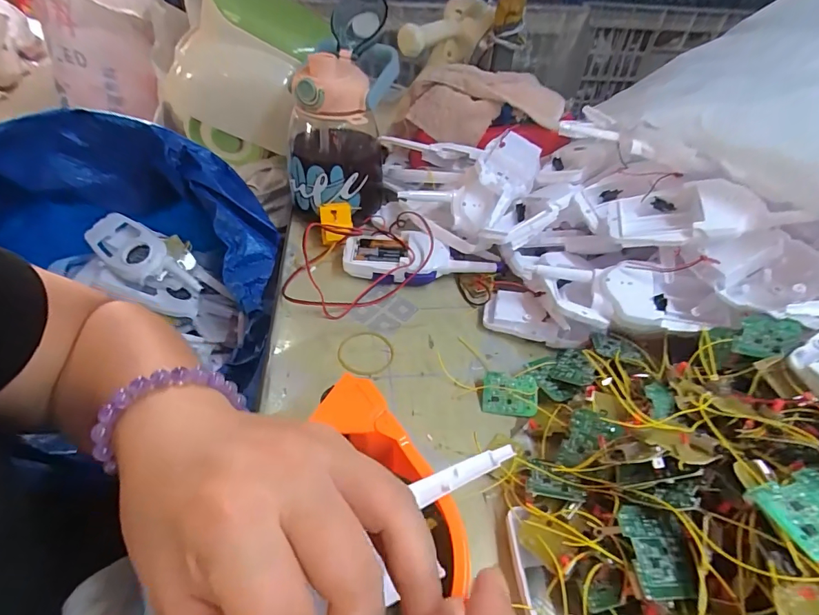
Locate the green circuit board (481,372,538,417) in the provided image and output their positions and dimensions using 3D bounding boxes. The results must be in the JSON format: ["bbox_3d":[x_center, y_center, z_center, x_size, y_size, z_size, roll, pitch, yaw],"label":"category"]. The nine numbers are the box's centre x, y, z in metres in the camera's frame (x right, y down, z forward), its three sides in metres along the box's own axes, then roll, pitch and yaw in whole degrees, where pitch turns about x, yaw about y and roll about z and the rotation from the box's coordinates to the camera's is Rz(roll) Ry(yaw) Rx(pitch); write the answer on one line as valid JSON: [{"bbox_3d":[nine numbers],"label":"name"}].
[{"bbox_3d":[0.080,0.069,0.343,0.042,0.005,0.033,3,61,10],"label":"green circuit board"}]

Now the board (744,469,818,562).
[{"bbox_3d":[0.188,0.094,0.199,0.040,0.005,0.034,-17,40,-8],"label":"board"}]

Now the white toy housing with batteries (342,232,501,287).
[{"bbox_3d":[0.013,-0.052,0.460,0.164,0.036,0.068,-3,42,-8],"label":"white toy housing with batteries"}]

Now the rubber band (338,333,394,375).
[{"bbox_3d":[-0.038,0.039,0.375,0.046,0.005,0.051,17,43,14],"label":"rubber band"}]

